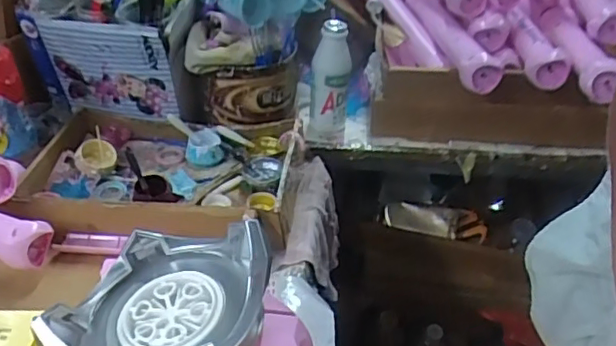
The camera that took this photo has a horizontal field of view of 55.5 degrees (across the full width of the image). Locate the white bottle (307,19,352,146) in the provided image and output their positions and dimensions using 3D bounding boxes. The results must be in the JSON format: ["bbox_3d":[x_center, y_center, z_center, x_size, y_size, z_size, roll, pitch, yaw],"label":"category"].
[{"bbox_3d":[0.029,-0.124,0.789,0.054,0.152,0.062,4,35,3],"label":"white bottle"}]

